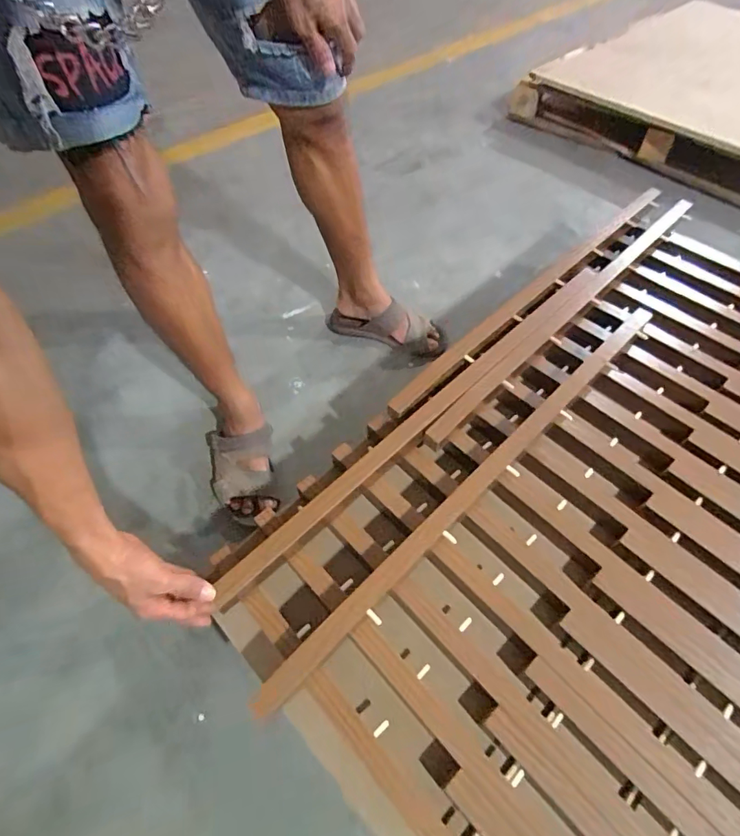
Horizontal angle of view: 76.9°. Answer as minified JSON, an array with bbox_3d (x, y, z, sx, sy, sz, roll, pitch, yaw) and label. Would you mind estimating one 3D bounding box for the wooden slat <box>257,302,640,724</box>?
[{"bbox_3d":[0.171,0.067,0.640,0.808,0.041,0.029,-39,65,-22],"label":"wooden slat"}]

